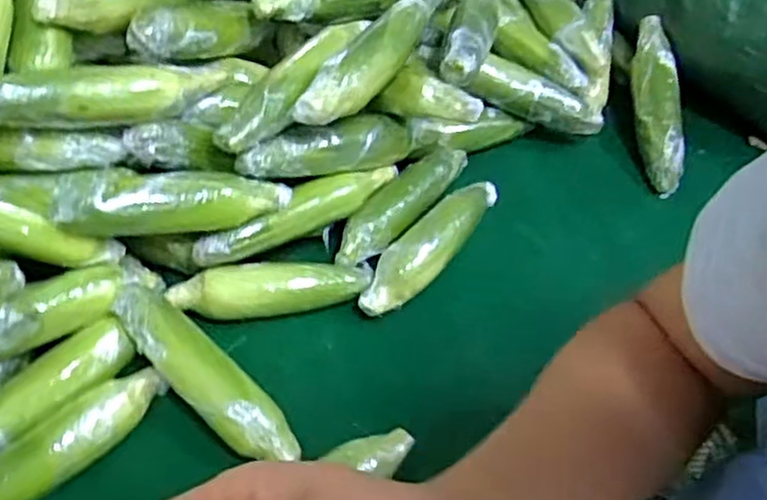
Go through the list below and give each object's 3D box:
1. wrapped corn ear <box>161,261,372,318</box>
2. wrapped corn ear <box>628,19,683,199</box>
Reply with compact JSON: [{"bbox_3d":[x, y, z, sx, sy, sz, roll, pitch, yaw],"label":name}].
[{"bbox_3d":[-0.115,0.038,0.740,0.203,0.042,0.042,-9,52,-11],"label":"wrapped corn ear"},{"bbox_3d":[0.359,-0.191,0.944,0.059,0.049,0.252,1,75,-3],"label":"wrapped corn ear"}]

